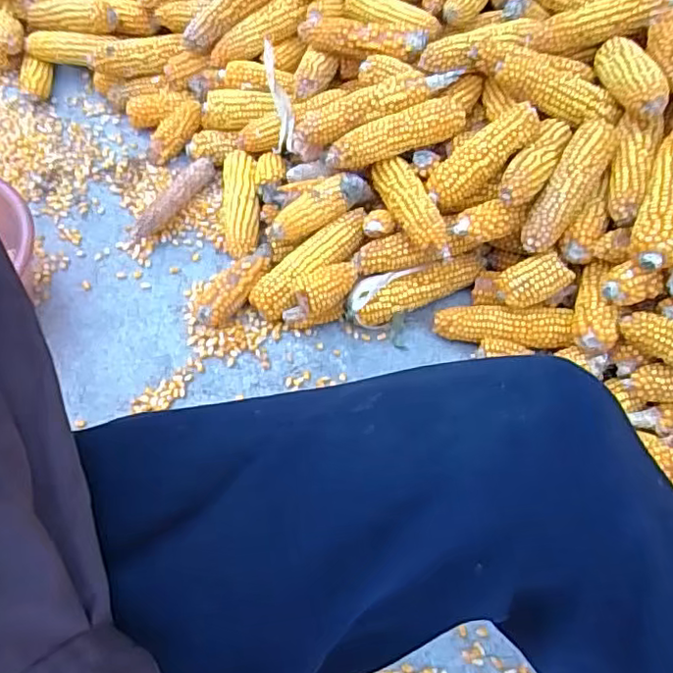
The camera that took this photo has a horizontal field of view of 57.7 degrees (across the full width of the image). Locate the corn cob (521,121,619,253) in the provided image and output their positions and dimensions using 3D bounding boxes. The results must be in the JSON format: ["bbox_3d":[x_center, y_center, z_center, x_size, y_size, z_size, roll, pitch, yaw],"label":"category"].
[{"bbox_3d":[0.269,-0.175,0.705,0.047,0.037,0.179,32,83,17],"label":"corn cob"}]

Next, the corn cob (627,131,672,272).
[{"bbox_3d":[0.354,-0.146,0.649,0.052,0.052,0.179,23,60,12],"label":"corn cob"}]

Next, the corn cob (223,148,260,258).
[{"bbox_3d":[-0.130,-0.176,0.838,0.059,0.045,0.166,-13,66,13],"label":"corn cob"}]

